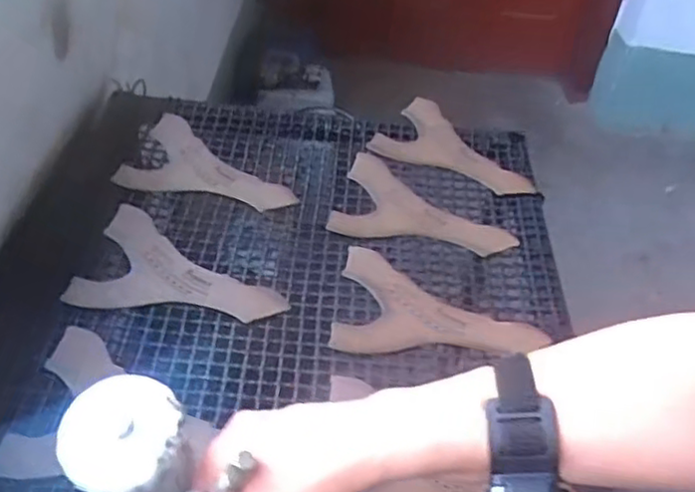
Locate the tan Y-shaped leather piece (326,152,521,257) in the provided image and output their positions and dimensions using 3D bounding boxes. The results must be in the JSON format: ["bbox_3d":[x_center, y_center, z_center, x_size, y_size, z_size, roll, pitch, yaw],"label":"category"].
[{"bbox_3d":[0.098,-0.042,0.860,0.220,0.016,0.137,15,44,9],"label":"tan Y-shaped leather piece"}]

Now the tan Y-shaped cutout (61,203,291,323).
[{"bbox_3d":[-0.173,0.026,0.753,0.214,0.013,0.145,10,43,4],"label":"tan Y-shaped cutout"}]

